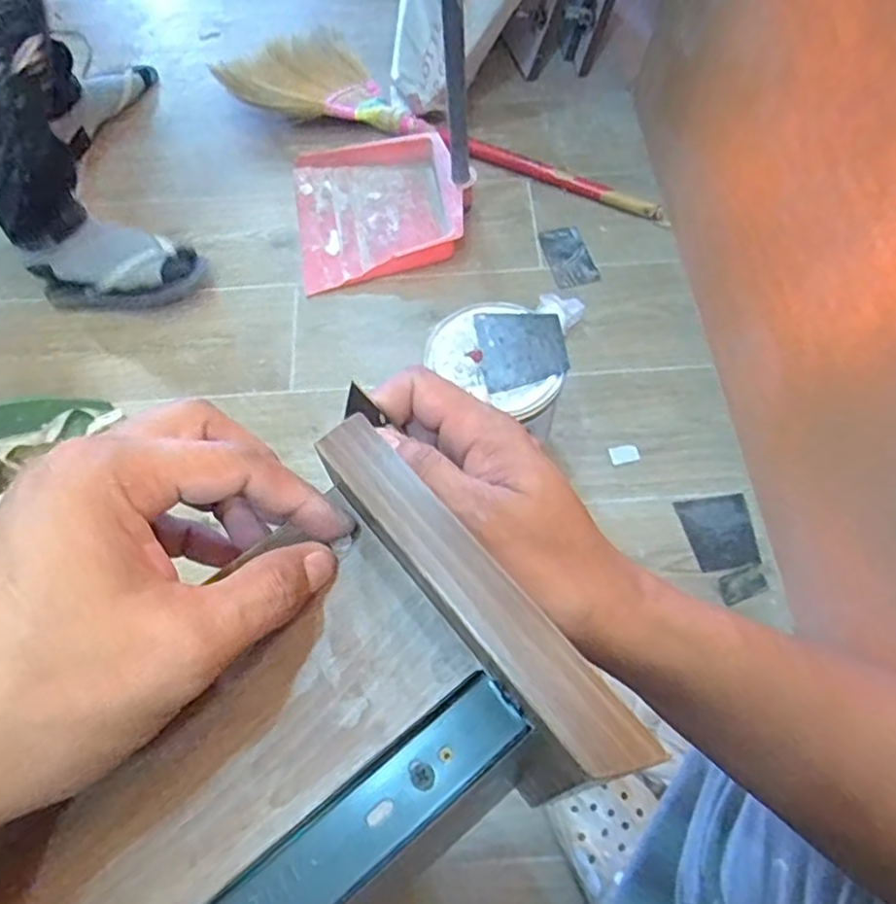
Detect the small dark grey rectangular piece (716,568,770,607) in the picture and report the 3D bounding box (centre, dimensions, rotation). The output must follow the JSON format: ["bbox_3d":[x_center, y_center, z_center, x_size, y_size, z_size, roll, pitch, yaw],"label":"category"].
[{"bbox_3d":[0.367,0.166,0.834,0.056,0.011,0.033,-17,65,-7],"label":"small dark grey rectangular piece"}]

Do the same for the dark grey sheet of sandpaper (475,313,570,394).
[{"bbox_3d":[0.084,-0.121,0.761,0.093,0.006,0.094,-13,72,5],"label":"dark grey sheet of sandpaper"}]

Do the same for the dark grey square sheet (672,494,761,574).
[{"bbox_3d":[0.350,0.104,0.865,0.091,0.010,0.096,-7,64,-3],"label":"dark grey square sheet"}]

